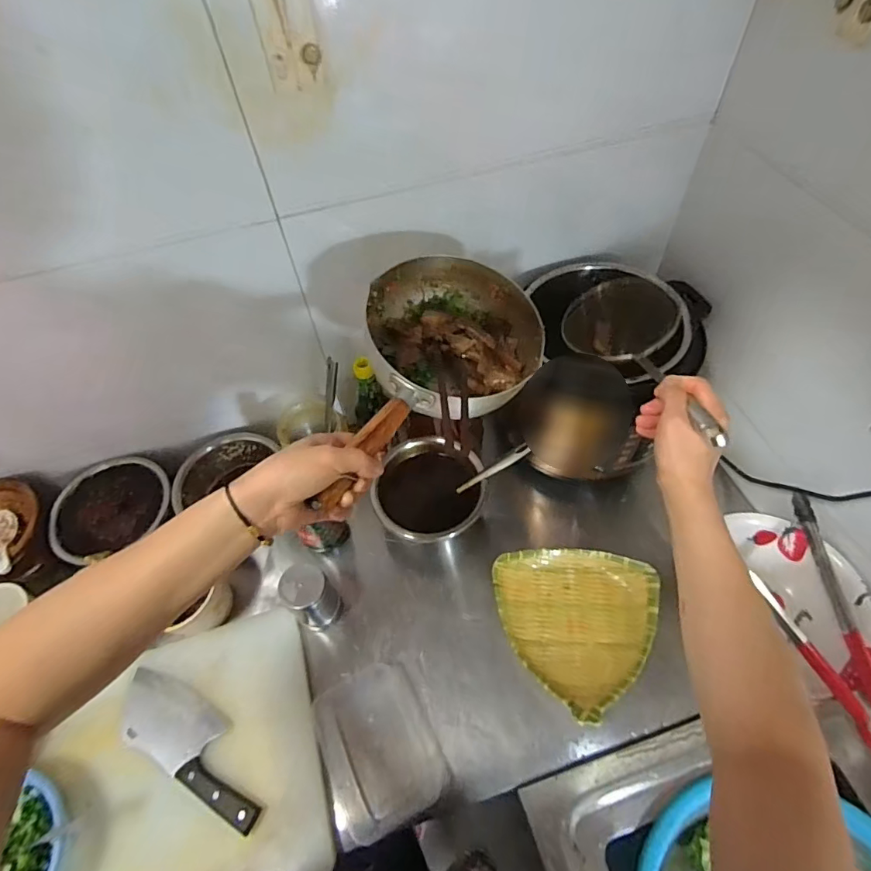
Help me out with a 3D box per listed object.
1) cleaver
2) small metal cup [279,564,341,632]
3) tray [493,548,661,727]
[{"bbox_3d":[-0.295,0.375,0.620,0.233,0.025,0.078,23,61,18],"label":"cleaver"},{"bbox_3d":[-0.170,0.224,0.698,0.062,0.105,0.058,-2,56,3],"label":"small metal cup"},{"bbox_3d":[0.183,0.253,0.706,0.216,0.053,0.226,19,60,16],"label":"tray"}]

